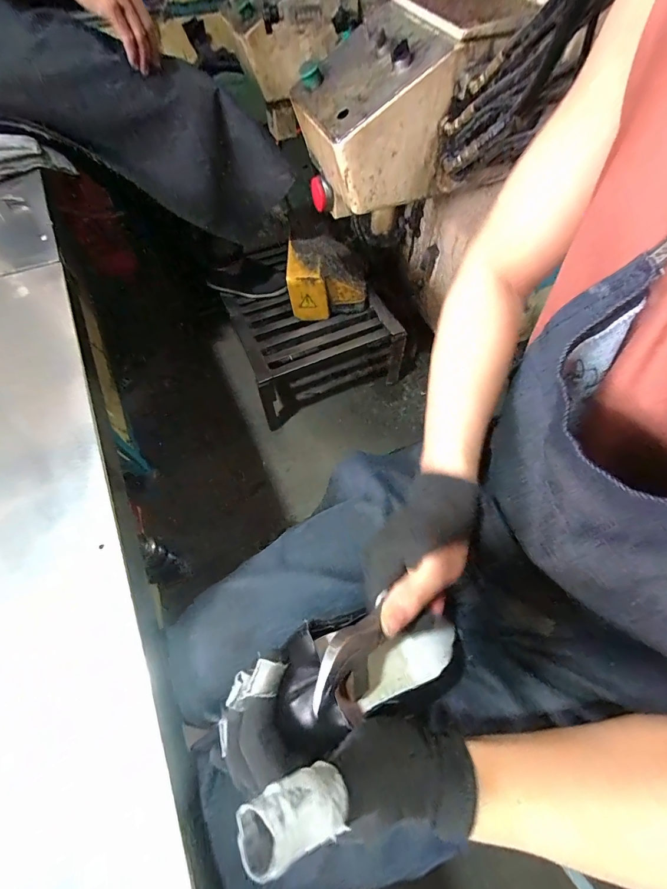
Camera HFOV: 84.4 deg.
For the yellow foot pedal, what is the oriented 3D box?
[{"bbox_3d":[-0.020,-0.487,1.088,0.224,0.154,0.171,-5,62,-2],"label":"yellow foot pedal"}]

